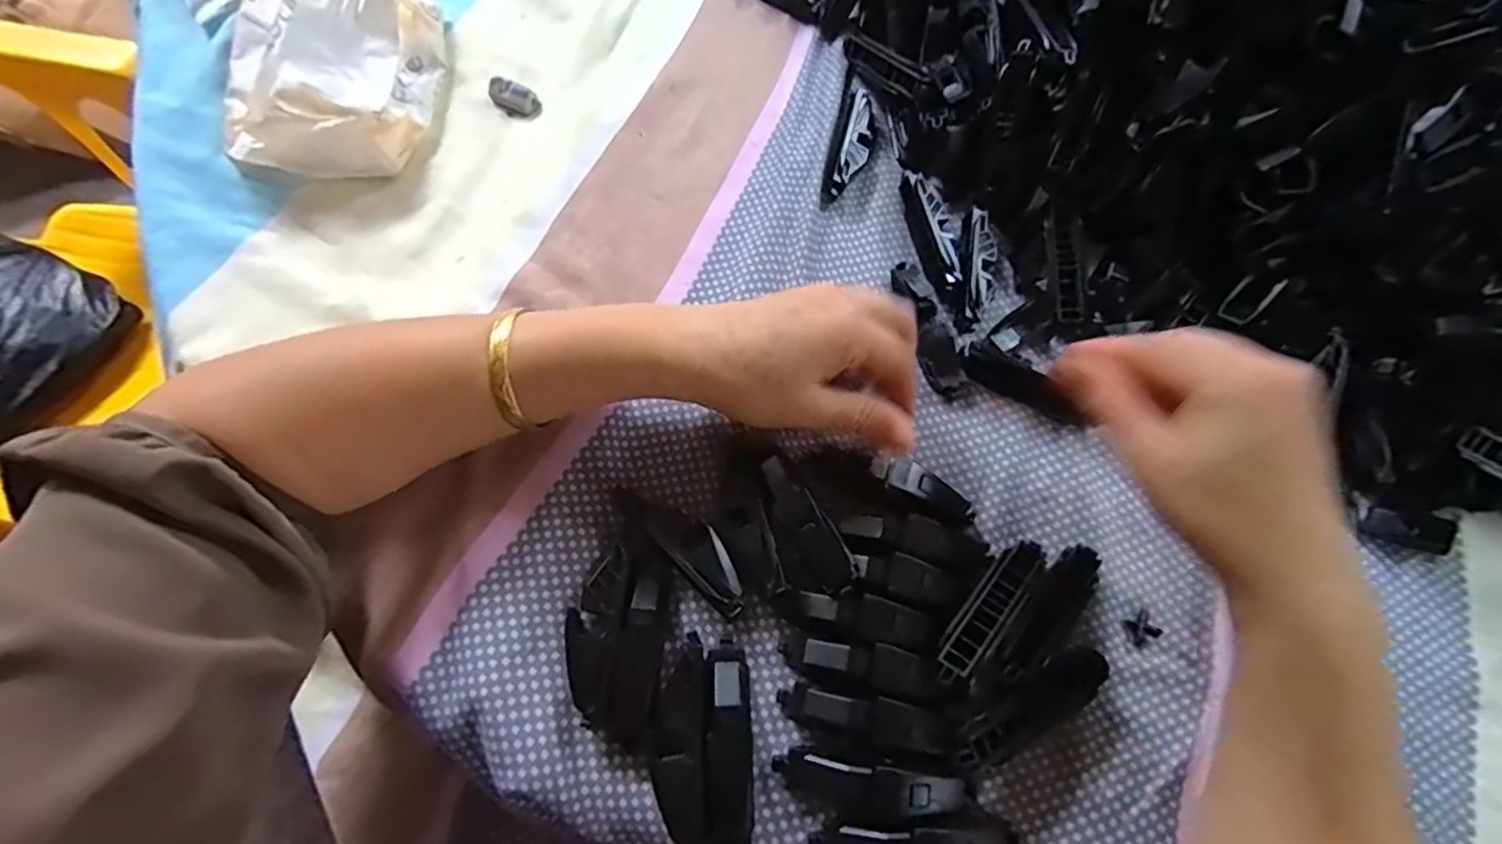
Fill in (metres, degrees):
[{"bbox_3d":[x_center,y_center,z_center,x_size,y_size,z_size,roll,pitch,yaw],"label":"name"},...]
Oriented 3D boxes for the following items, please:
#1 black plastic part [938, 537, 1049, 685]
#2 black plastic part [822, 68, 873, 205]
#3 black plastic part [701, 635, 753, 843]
[{"bbox_3d":[0.105,0.080,0.283,0.018,0.016,0.077,41,72,14],"label":"black plastic part"},{"bbox_3d":[0.062,-0.173,0.395,0.023,0.014,0.095,14,68,4],"label":"black plastic part"},{"bbox_3d":[-0.009,0.131,0.266,0.019,0.021,0.080,0,68,-2],"label":"black plastic part"}]

